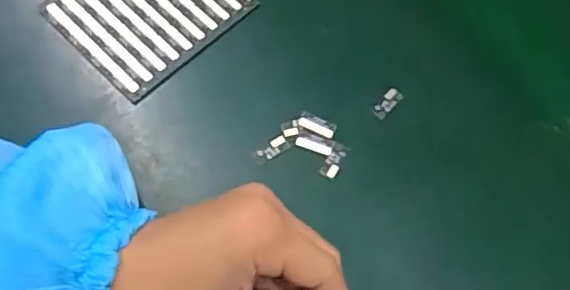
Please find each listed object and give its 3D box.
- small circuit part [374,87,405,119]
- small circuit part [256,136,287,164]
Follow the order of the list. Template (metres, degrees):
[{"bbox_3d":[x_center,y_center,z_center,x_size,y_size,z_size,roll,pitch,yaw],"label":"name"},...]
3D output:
[{"bbox_3d":[0.059,-0.024,0.341,0.009,0.004,0.021,41,69,13],"label":"small circuit part"},{"bbox_3d":[-0.007,0.002,0.326,0.019,0.004,0.009,-29,72,-16],"label":"small circuit part"}]

